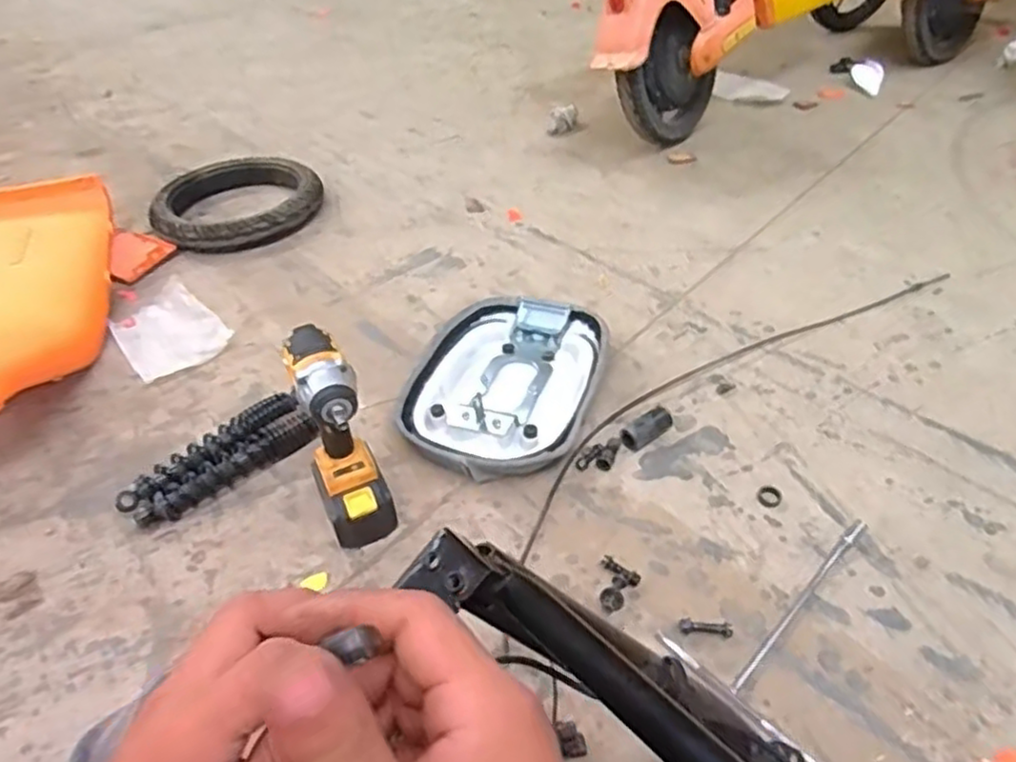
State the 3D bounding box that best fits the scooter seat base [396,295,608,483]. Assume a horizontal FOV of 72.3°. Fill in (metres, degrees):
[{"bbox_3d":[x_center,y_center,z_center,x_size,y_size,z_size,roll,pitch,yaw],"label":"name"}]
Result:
[{"bbox_3d":[-0.002,-0.001,1.071,0.273,0.056,0.367,14,45,17],"label":"scooter seat base"}]

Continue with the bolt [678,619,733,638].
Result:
[{"bbox_3d":[0.216,0.270,0.762,0.056,0.009,0.017,2,43,5],"label":"bolt"}]

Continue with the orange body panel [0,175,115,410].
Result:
[{"bbox_3d":[-0.854,-0.101,1.160,0.321,0.161,0.643,-14,44,-11],"label":"orange body panel"}]

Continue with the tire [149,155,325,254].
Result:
[{"bbox_3d":[-0.601,-0.403,1.560,0.351,0.084,0.361,-19,45,-16],"label":"tire"}]

